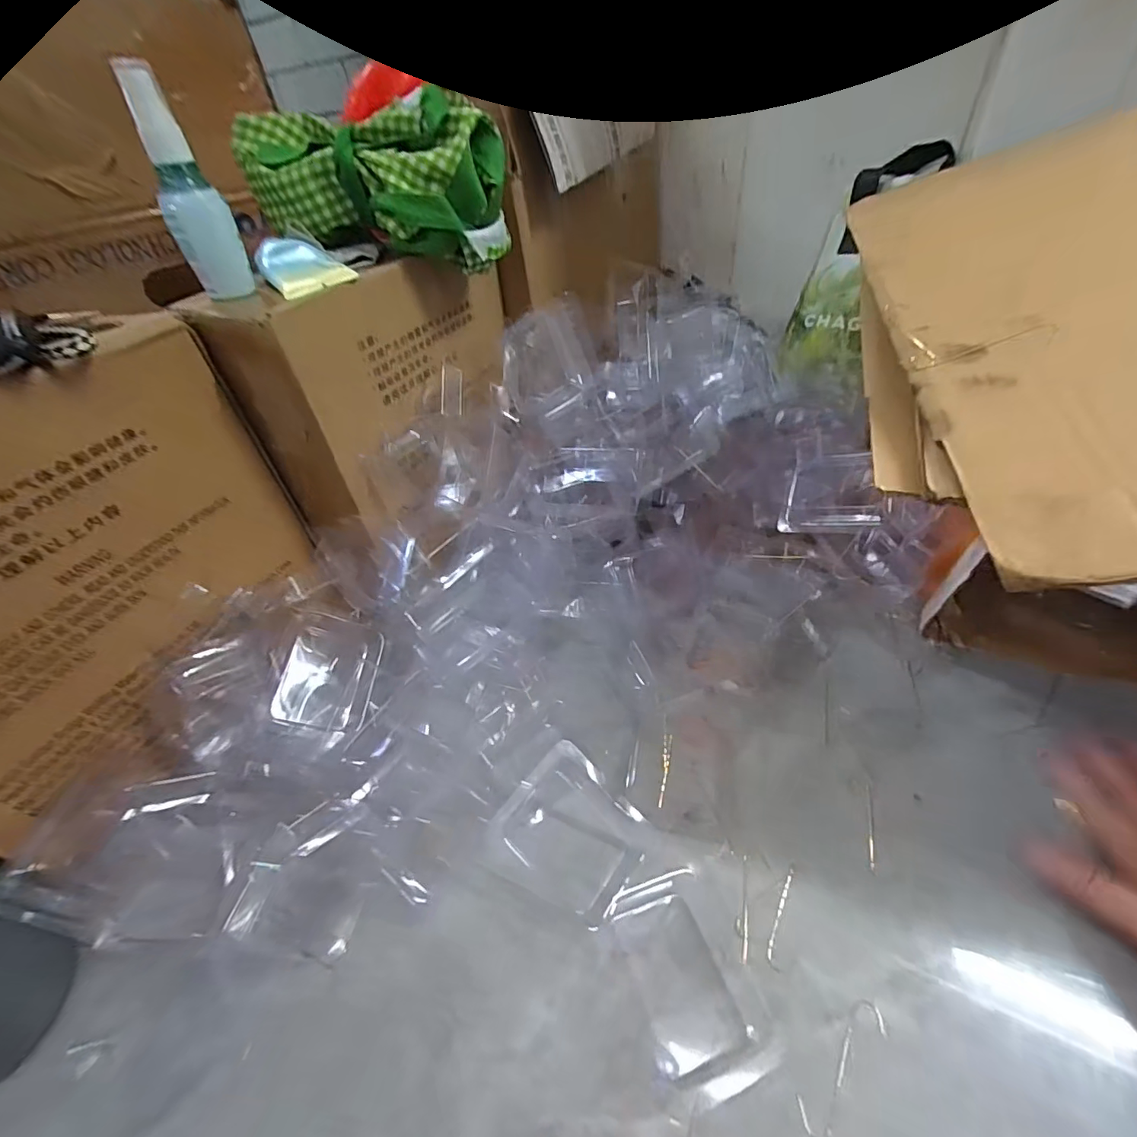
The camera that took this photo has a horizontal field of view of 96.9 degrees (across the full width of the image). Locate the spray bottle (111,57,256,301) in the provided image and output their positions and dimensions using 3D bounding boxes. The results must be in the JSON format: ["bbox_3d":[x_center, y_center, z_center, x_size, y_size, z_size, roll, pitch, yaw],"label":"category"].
[{"bbox_3d":[-0.246,-0.242,0.325,0.031,0.116,0.027,-10,44,-5],"label":"spray bottle"}]

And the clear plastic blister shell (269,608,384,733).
[{"bbox_3d":[-0.175,0.074,0.366,0.064,0.016,0.079,17,60,-28],"label":"clear plastic blister shell"}]

